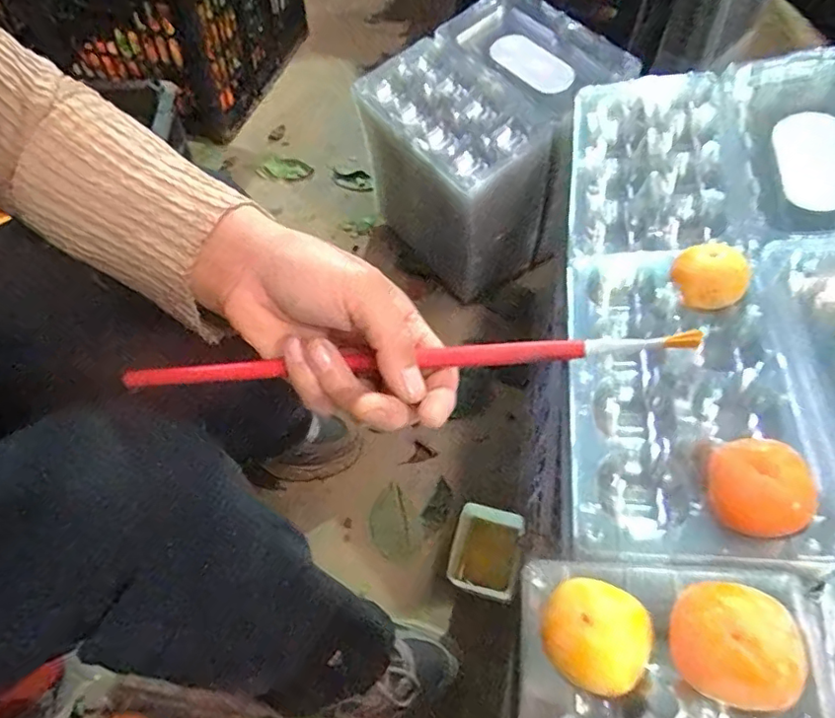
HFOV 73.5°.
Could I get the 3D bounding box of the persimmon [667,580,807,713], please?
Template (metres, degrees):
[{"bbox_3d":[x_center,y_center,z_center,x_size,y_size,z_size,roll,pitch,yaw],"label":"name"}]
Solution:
[{"bbox_3d":[0.148,0.137,0.271,0.052,0.052,0.053,-26,61,-19],"label":"persimmon"}]

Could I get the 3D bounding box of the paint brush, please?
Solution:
[{"bbox_3d":[-0.010,0.000,0.270,0.274,0.009,0.009,-4,56,7],"label":"paint brush"}]

